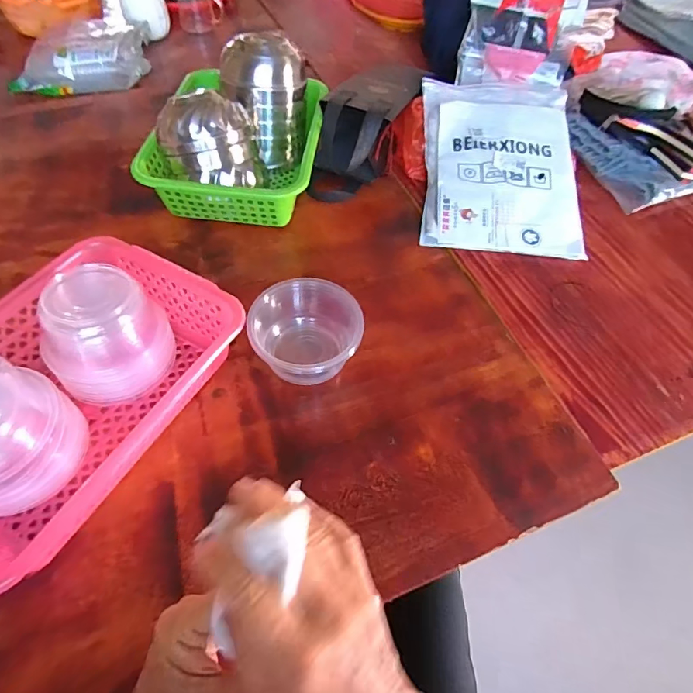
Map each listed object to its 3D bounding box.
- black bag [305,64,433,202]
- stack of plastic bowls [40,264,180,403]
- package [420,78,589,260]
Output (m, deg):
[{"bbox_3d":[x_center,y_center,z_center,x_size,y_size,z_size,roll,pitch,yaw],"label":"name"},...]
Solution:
[{"bbox_3d":[0.021,-0.329,0.687,0.109,0.096,0.239,21,57,14],"label":"black bag"},{"bbox_3d":[-0.236,-0.010,0.443,0.094,0.108,0.099,9,55,5],"label":"stack of plastic bowls"},{"bbox_3d":[0.226,-0.271,0.666,0.218,0.020,0.299,4,71,0],"label":"package"}]

